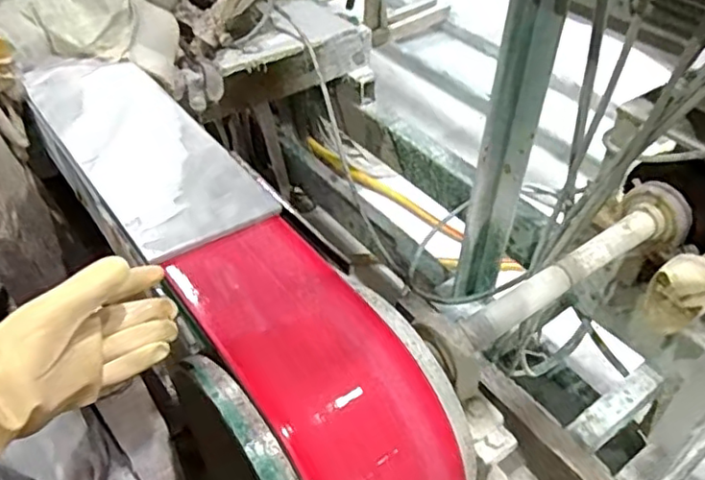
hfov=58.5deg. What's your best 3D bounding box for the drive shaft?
[{"bbox_3d":[0.277,0.047,0.818,0.464,0.079,0.088,-27,50,-26],"label":"drive shaft"}]

